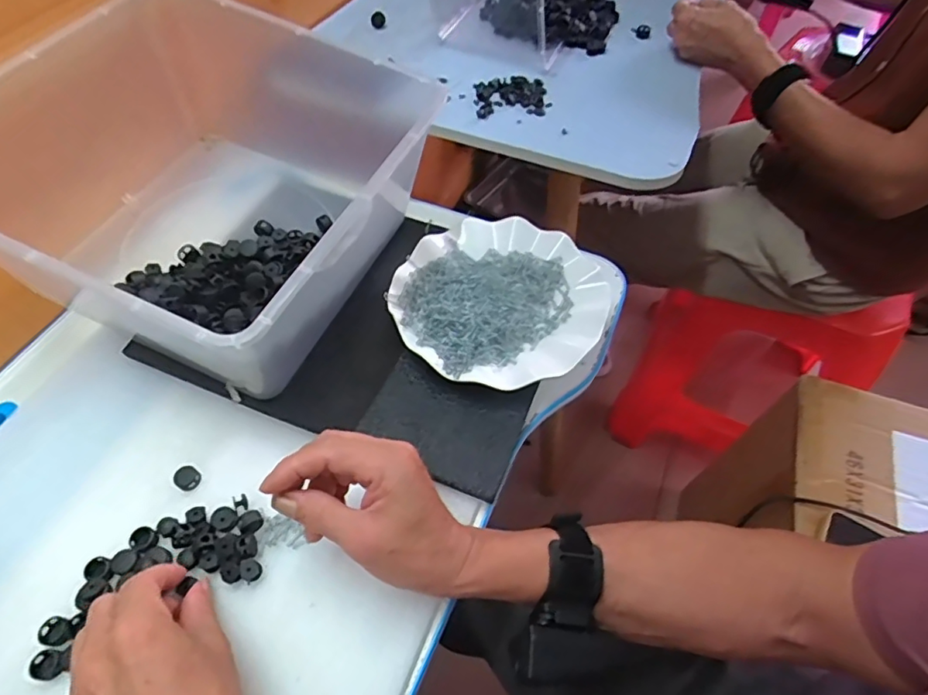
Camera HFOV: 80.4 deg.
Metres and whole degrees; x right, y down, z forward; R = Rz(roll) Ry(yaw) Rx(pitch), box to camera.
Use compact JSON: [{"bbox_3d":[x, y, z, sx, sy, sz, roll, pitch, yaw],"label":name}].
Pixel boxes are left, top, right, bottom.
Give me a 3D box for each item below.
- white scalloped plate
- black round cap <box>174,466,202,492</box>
[{"bbox_3d":[0.031,-0.043,0.485,0.176,0.022,0.178,-1,58,2],"label":"white scalloped plate"},{"bbox_3d":[-0.209,0.099,0.414,0.017,0.009,0.017,-1,58,2],"label":"black round cap"}]

